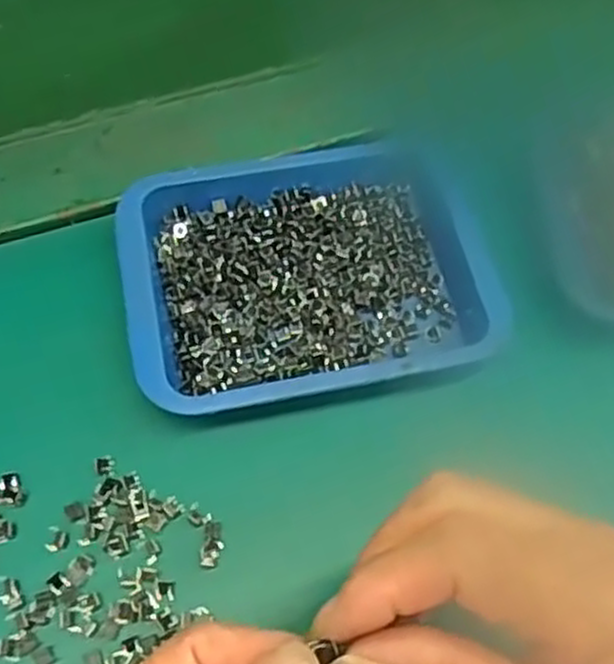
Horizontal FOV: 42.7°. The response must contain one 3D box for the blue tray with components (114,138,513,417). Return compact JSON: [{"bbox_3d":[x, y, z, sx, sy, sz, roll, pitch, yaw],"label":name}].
[{"bbox_3d":[0.003,-0.029,0.351,0.163,0.022,0.125,-13,65,-8],"label":"blue tray with components"}]

